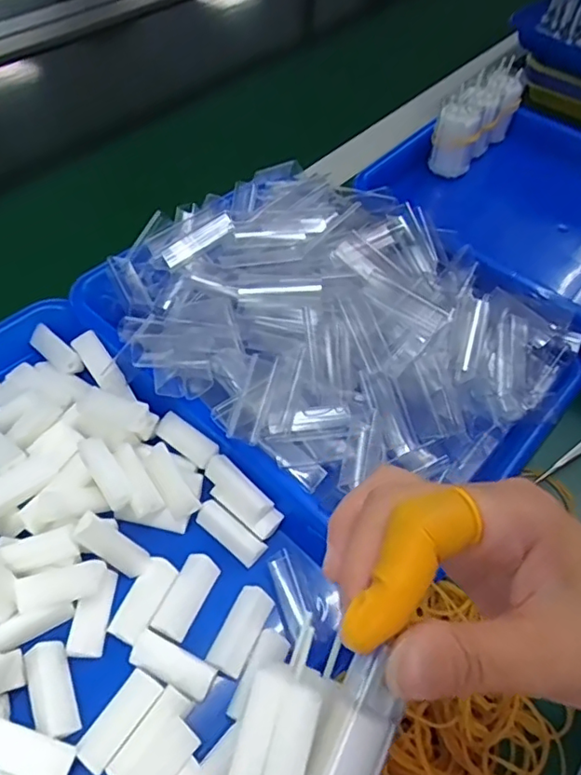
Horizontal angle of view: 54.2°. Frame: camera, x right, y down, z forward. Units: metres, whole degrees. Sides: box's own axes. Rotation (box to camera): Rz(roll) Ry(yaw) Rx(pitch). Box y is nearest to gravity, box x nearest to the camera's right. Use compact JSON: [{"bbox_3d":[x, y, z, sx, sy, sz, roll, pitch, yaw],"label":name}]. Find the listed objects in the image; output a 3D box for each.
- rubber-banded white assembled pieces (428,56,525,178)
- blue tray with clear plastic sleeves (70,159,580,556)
[{"bbox_3d":[0.182,-0.264,0.556,0.042,0.061,0.124,34,58,18],"label":"rubber-banded white assembled pieces"},{"bbox_3d":[0.031,-0.051,0.408,0.316,0.079,0.251,38,60,20],"label":"blue tray with clear plastic sleeves"}]

